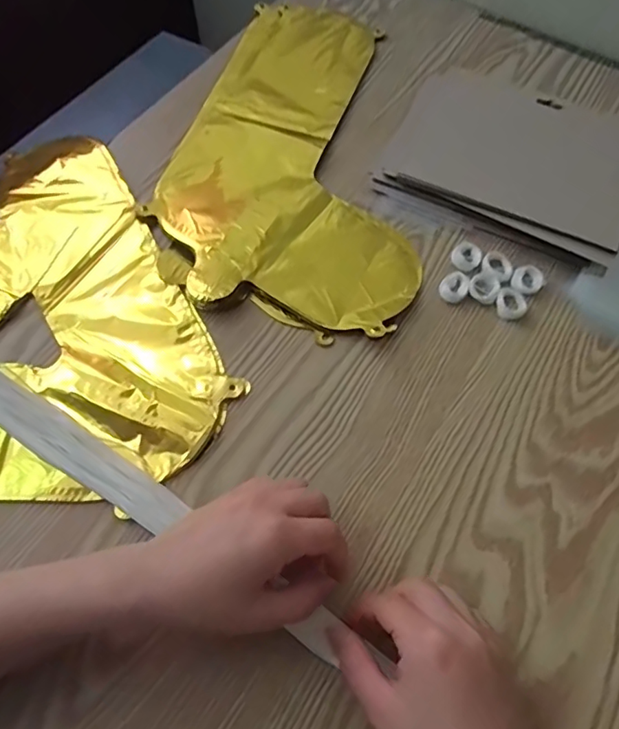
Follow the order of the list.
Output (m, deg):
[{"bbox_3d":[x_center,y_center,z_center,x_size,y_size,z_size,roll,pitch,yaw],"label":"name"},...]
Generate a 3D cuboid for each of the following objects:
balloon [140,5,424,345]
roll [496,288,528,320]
[{"bbox_3d":[-0.018,-0.212,0.506,0.218,0.014,0.412,3,61,1],"label":"balloon"},{"bbox_3d":[0.160,-0.048,0.421,0.025,0.005,0.027,0,61,0],"label":"roll"}]

